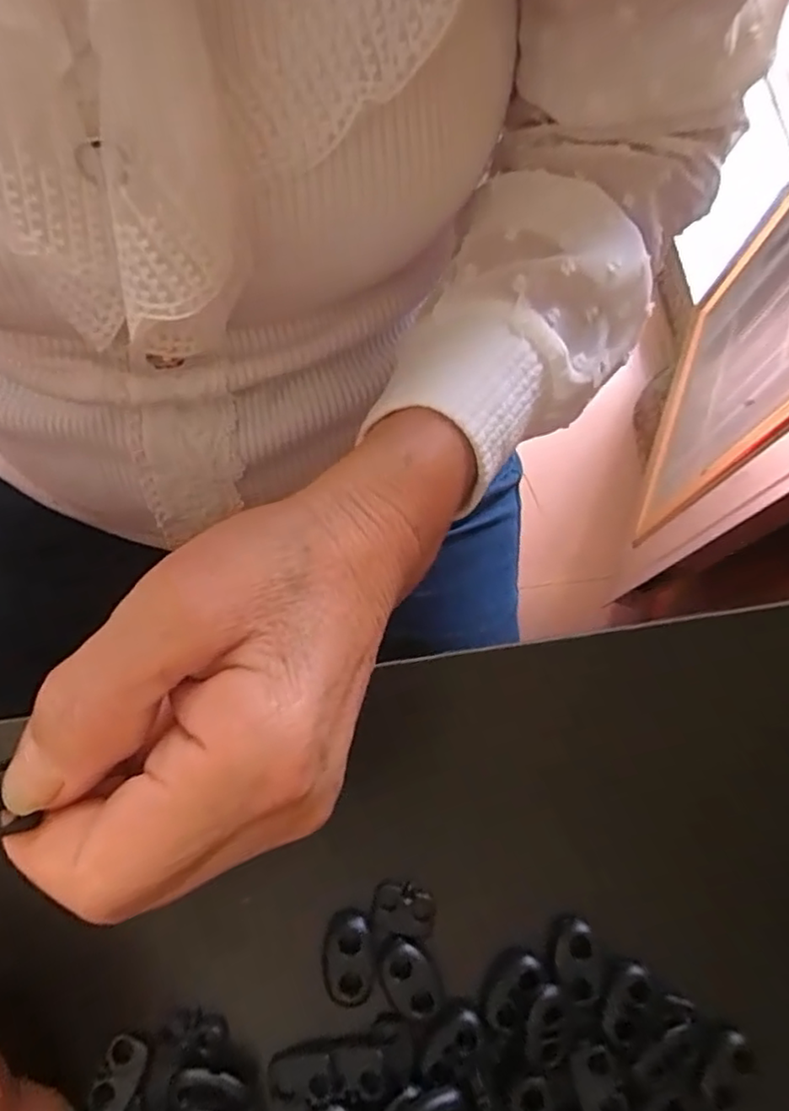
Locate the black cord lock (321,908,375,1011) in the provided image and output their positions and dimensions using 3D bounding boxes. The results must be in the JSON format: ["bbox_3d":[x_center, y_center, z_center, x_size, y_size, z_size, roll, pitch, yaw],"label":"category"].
[{"bbox_3d":[-0.013,0.114,0.182,0.014,0.005,0.022,-3,74,-2],"label":"black cord lock"}]

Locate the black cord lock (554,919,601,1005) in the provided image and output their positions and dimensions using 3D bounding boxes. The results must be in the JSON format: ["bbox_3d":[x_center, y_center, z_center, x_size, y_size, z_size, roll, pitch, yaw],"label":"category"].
[{"bbox_3d":[0.052,0.116,0.183,0.012,0.005,0.020,2,74,-1],"label":"black cord lock"}]

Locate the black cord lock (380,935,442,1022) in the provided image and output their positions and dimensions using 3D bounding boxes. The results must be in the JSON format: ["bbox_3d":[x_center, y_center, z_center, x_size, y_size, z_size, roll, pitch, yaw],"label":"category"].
[{"bbox_3d":[0.004,0.119,0.181,0.014,0.006,0.020,-23,76,-8],"label":"black cord lock"}]

